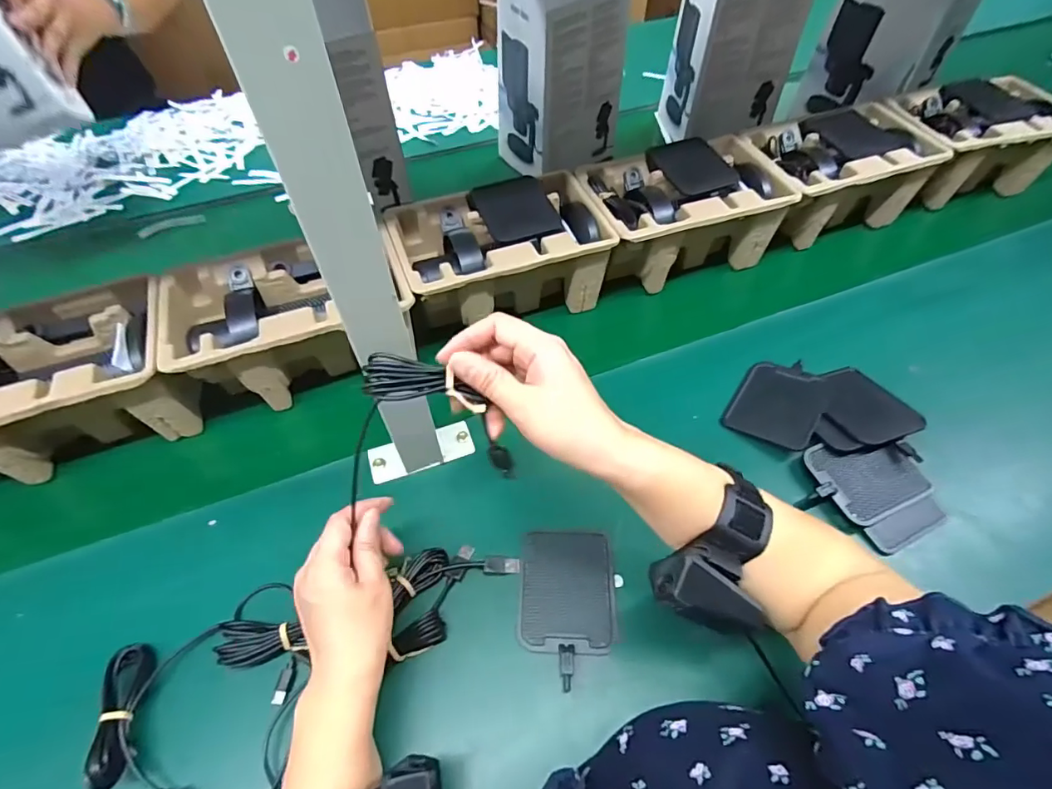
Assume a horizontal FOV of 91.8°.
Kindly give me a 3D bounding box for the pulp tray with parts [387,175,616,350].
[{"bbox_3d":[-0.027,-0.154,0.598,0.223,0.113,0.136,-19,57,-11],"label":"pulp tray with parts"}]

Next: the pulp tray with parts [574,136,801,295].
[{"bbox_3d":[0.187,-0.224,0.641,0.225,0.102,0.145,-18,57,-10],"label":"pulp tray with parts"}]

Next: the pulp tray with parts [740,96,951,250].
[{"bbox_3d":[0.406,-0.295,0.694,0.235,0.108,0.138,-19,57,-11],"label":"pulp tray with parts"}]

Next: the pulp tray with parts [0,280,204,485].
[{"bbox_3d":[-0.447,-0.004,0.491,0.225,0.111,0.141,-21,58,-12],"label":"pulp tray with parts"}]

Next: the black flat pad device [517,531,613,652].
[{"bbox_3d":[0.034,0.162,0.426,0.077,0.004,0.096,0,56,2],"label":"black flat pad device"}]

